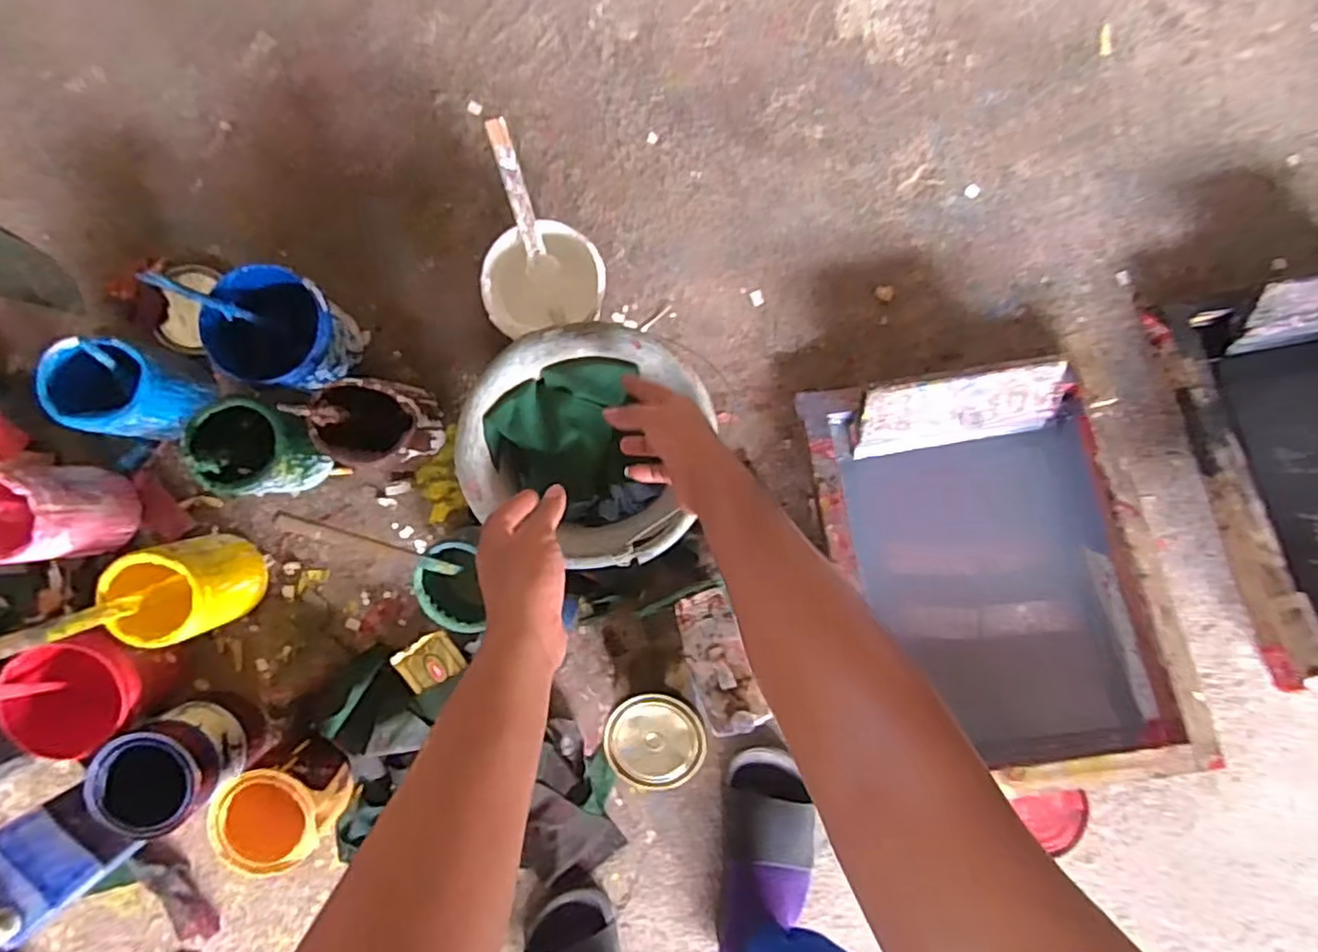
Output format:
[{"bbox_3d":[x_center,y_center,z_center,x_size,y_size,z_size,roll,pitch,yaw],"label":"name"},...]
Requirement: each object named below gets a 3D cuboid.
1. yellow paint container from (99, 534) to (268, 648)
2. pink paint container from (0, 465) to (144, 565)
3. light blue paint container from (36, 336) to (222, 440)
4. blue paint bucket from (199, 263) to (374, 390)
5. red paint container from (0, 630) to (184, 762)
[{"bbox_3d":[-0.521,0.123,0.762,0.100,0.147,0.098,0,92,-2],"label":"yellow paint container"},{"bbox_3d":[-0.675,0.041,0.746,0.109,0.139,0.100,0,92,-2],"label":"pink paint container"},{"bbox_3d":[-0.577,-0.094,0.751,0.109,0.129,0.099,8,92,-3],"label":"light blue paint container"},{"bbox_3d":[-0.417,-0.163,0.768,0.123,0.125,0.119,0,92,-2],"label":"blue paint bucket"},{"bbox_3d":[-0.621,0.232,0.748,0.135,0.106,0.114,-23,93,-1],"label":"red paint container"}]

